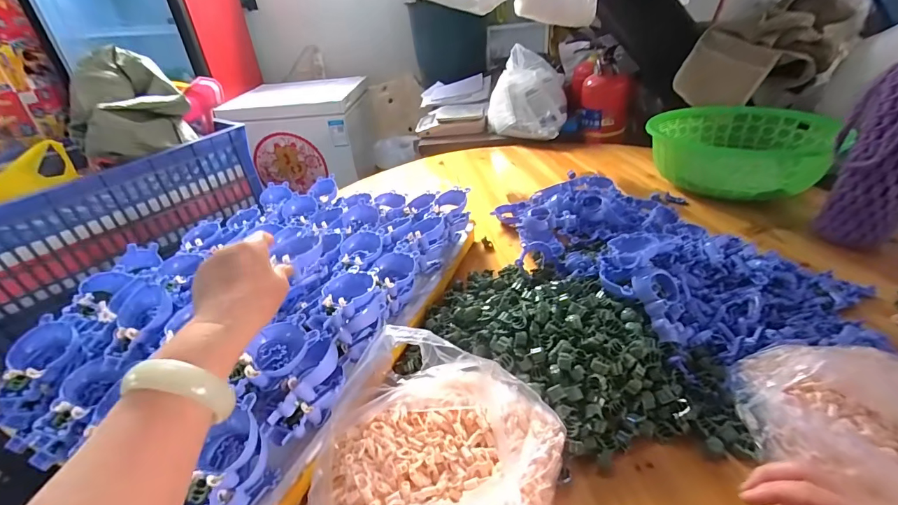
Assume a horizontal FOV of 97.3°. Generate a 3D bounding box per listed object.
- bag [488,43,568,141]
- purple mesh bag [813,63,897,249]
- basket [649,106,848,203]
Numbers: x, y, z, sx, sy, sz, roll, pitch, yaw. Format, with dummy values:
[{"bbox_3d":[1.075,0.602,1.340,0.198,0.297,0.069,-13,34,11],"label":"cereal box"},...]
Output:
[{"bbox_3d":[0.241,-0.487,1.216,0.242,0.204,0.208,10,36,24],"label":"bag"},{"bbox_3d":[0.621,-0.139,0.570,0.084,0.239,0.102,-30,39,-32],"label":"purple mesh bag"},{"bbox_3d":[0.614,-0.224,0.851,0.333,0.100,0.314,-31,40,-32],"label":"basket"}]

